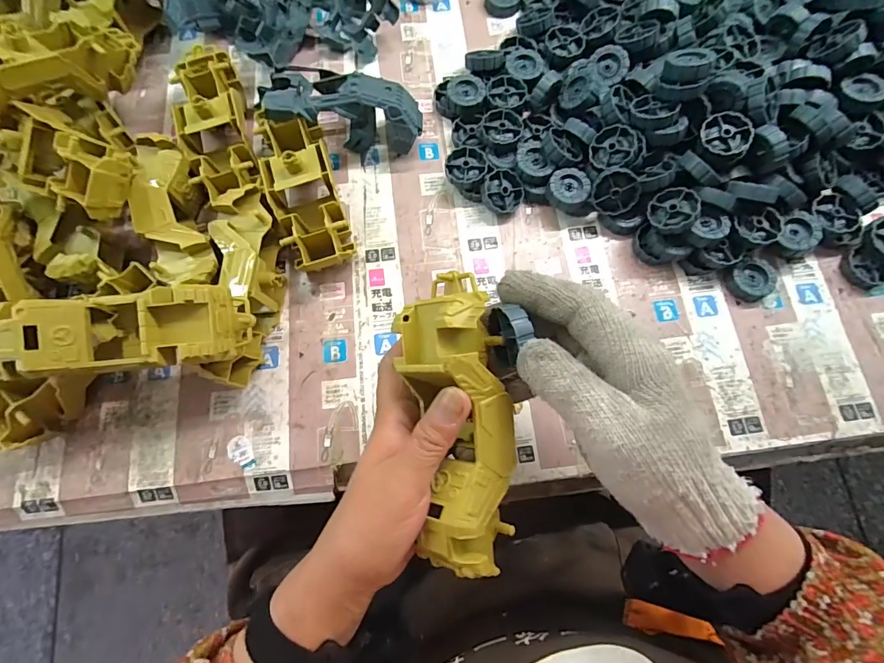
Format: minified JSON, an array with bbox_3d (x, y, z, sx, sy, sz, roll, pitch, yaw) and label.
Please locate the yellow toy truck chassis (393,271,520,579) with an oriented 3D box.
[{"bbox_3d":[0.011,0.048,0.250,0.061,0.040,0.167,-8,84,0],"label":"yellow toy truck chassis"}]

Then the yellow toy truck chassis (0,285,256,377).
[{"bbox_3d":[-0.220,0.001,0.307,0.163,0.051,0.056,-4,75,0],"label":"yellow toy truck chassis"}]

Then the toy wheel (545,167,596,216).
[{"bbox_3d":[0.117,-0.127,0.402,0.038,0.028,0.039,-1,74,2],"label":"toy wheel"}]

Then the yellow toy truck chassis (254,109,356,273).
[{"bbox_3d":[-0.121,-0.122,0.385,0.057,0.054,0.145,-17,74,-3],"label":"yellow toy truck chassis"}]

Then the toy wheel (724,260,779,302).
[{"bbox_3d":[0.275,-0.045,0.384,0.042,0.013,0.035,-26,74,-5],"label":"toy wheel"}]

